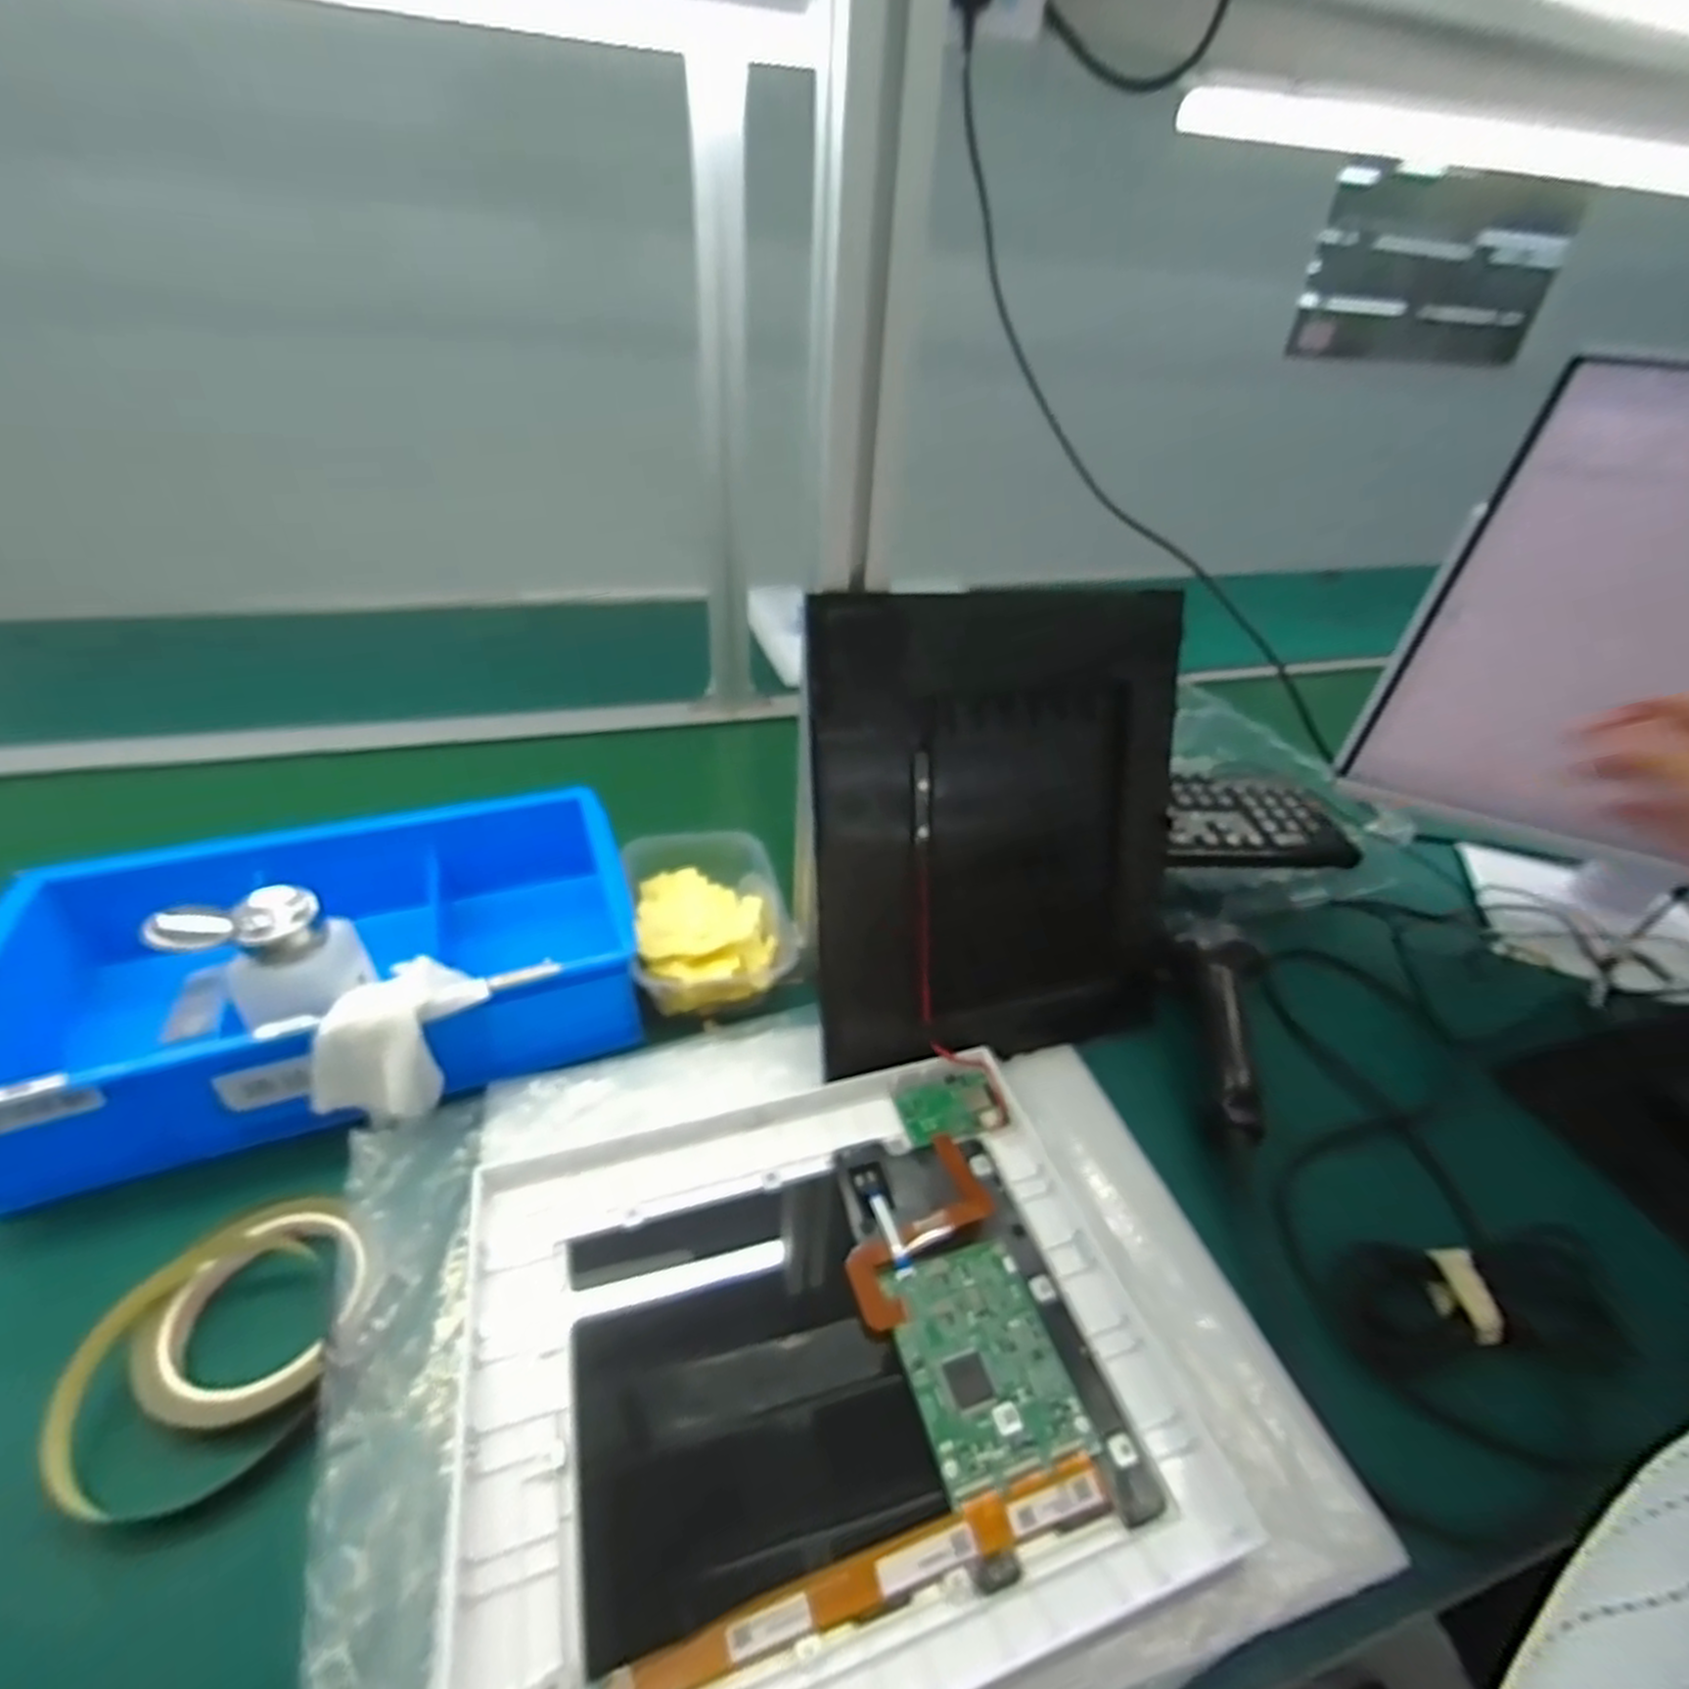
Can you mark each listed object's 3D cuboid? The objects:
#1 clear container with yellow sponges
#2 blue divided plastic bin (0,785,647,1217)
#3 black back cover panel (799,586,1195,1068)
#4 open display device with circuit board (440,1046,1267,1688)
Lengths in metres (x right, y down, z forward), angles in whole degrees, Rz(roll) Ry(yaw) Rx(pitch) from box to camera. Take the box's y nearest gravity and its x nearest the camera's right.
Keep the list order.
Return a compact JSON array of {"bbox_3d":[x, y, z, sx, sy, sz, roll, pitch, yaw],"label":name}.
[{"bbox_3d":[-0.102,0.050,0.570,0.111,0.044,0.164,-7,37,-16],"label":"clear container with yellow sponges"},{"bbox_3d":[-0.326,0.068,0.504,0.351,0.079,0.227,-12,38,-22],"label":"blue divided plastic bin"},{"bbox_3d":[0.093,-0.008,0.478,0.248,0.283,0.036,-5,13,-19],"label":"black back cover panel"},{"bbox_3d":[-0.015,0.232,0.364,0.303,0.016,0.253,-8,37,-17],"label":"open display device with circuit board"}]

